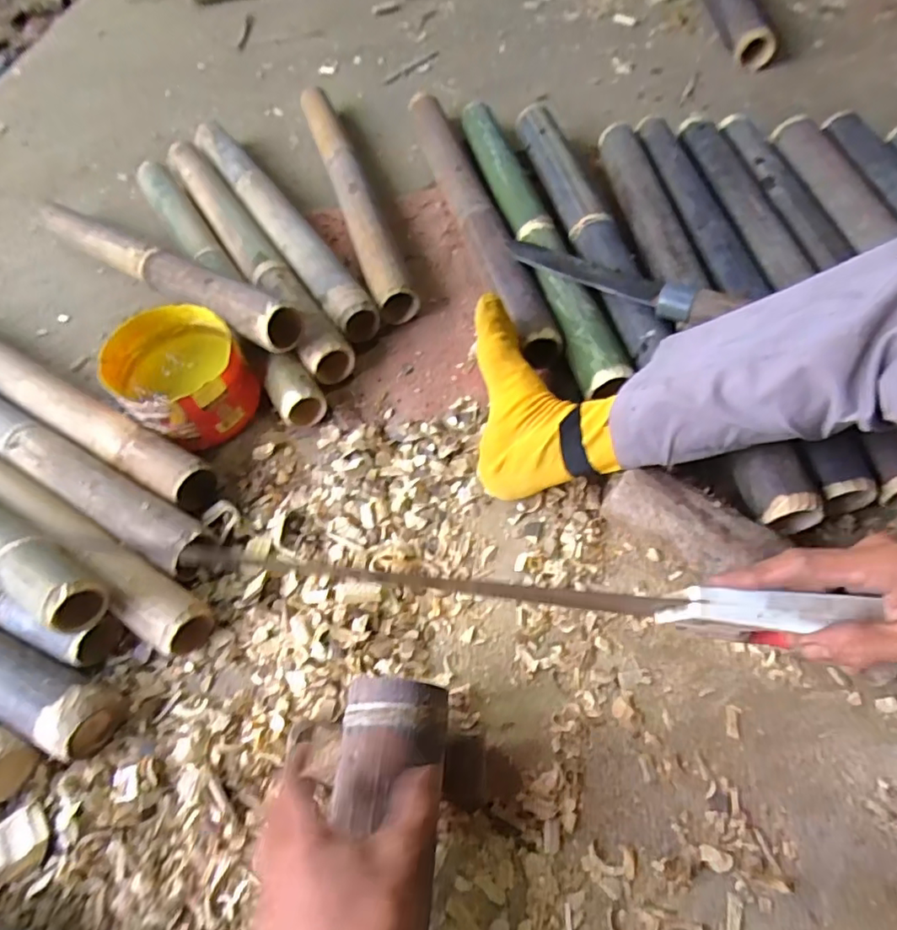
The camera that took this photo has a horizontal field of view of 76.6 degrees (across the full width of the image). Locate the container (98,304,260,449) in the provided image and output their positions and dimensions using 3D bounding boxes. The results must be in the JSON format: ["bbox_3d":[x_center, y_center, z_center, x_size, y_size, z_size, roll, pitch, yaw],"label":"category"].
[{"bbox_3d":[-0.322,-0.104,0.697,0.150,0.096,0.156,-36,61,-19],"label":"container"}]

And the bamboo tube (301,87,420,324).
[{"bbox_3d":[-0.160,-0.456,0.928,0.060,0.073,0.658,-17,56,-7],"label":"bamboo tube"}]

